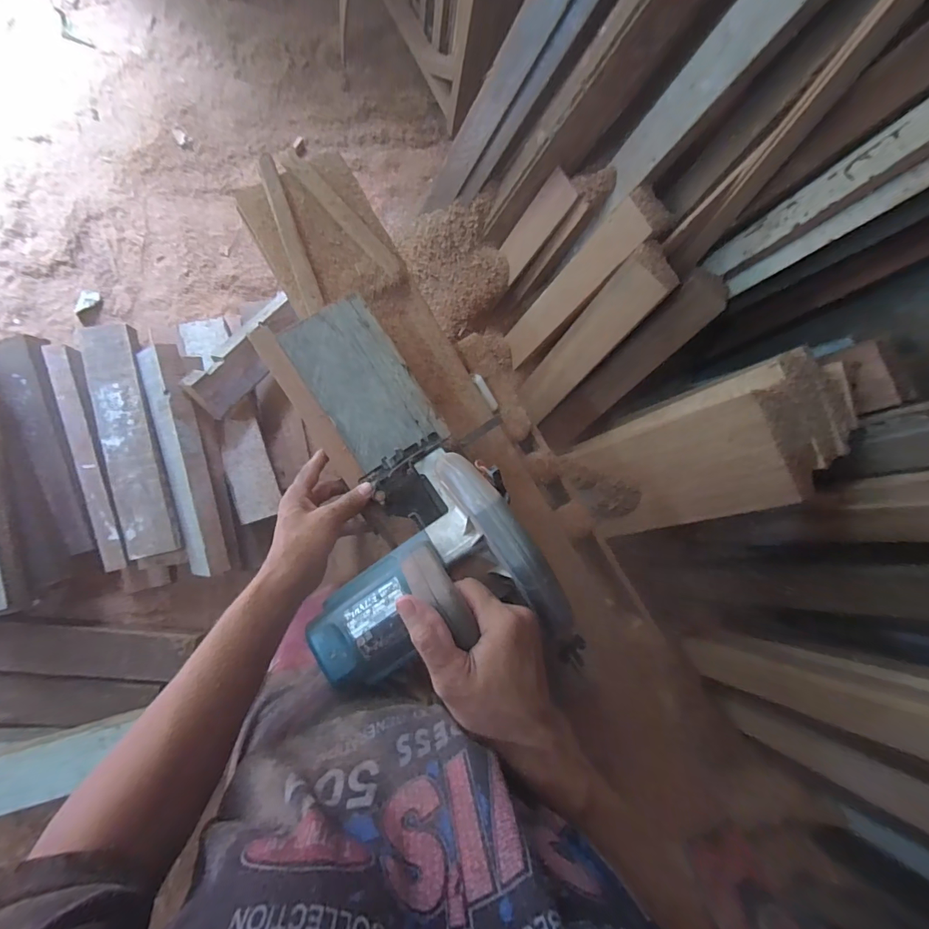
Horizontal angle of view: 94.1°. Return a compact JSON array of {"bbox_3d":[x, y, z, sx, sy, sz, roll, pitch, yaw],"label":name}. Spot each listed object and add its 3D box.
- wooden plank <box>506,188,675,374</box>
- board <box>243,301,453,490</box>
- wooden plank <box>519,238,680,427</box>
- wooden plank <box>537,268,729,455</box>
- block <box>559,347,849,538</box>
[{"bbox_3d":[0.245,-0.390,0.986,0.064,0.477,0.103,-29,85,-34],"label":"wooden plank"},{"bbox_3d":[-0.135,-0.093,0.509,0.130,0.023,0.200,-33,86,-8],"label":"board"},{"bbox_3d":[0.265,-0.260,0.968,0.106,0.466,0.042,43,51,2],"label":"wooden plank"},{"bbox_3d":[0.363,-0.209,1.011,0.111,0.523,0.033,28,45,-13],"label":"wooden plank"},{"bbox_3d":[0.483,-0.008,0.950,0.121,0.549,0.269,-15,82,-47],"label":"block"}]

